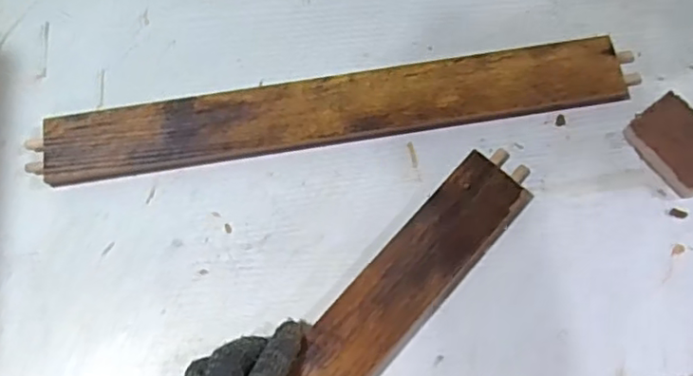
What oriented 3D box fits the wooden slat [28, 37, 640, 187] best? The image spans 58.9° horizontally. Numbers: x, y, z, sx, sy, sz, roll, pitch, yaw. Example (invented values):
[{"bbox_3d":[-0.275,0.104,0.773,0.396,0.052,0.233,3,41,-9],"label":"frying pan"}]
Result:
[{"bbox_3d":[-0.007,-0.064,0.493,0.463,0.018,0.058,-9,72,-2],"label":"wooden slat"}]

